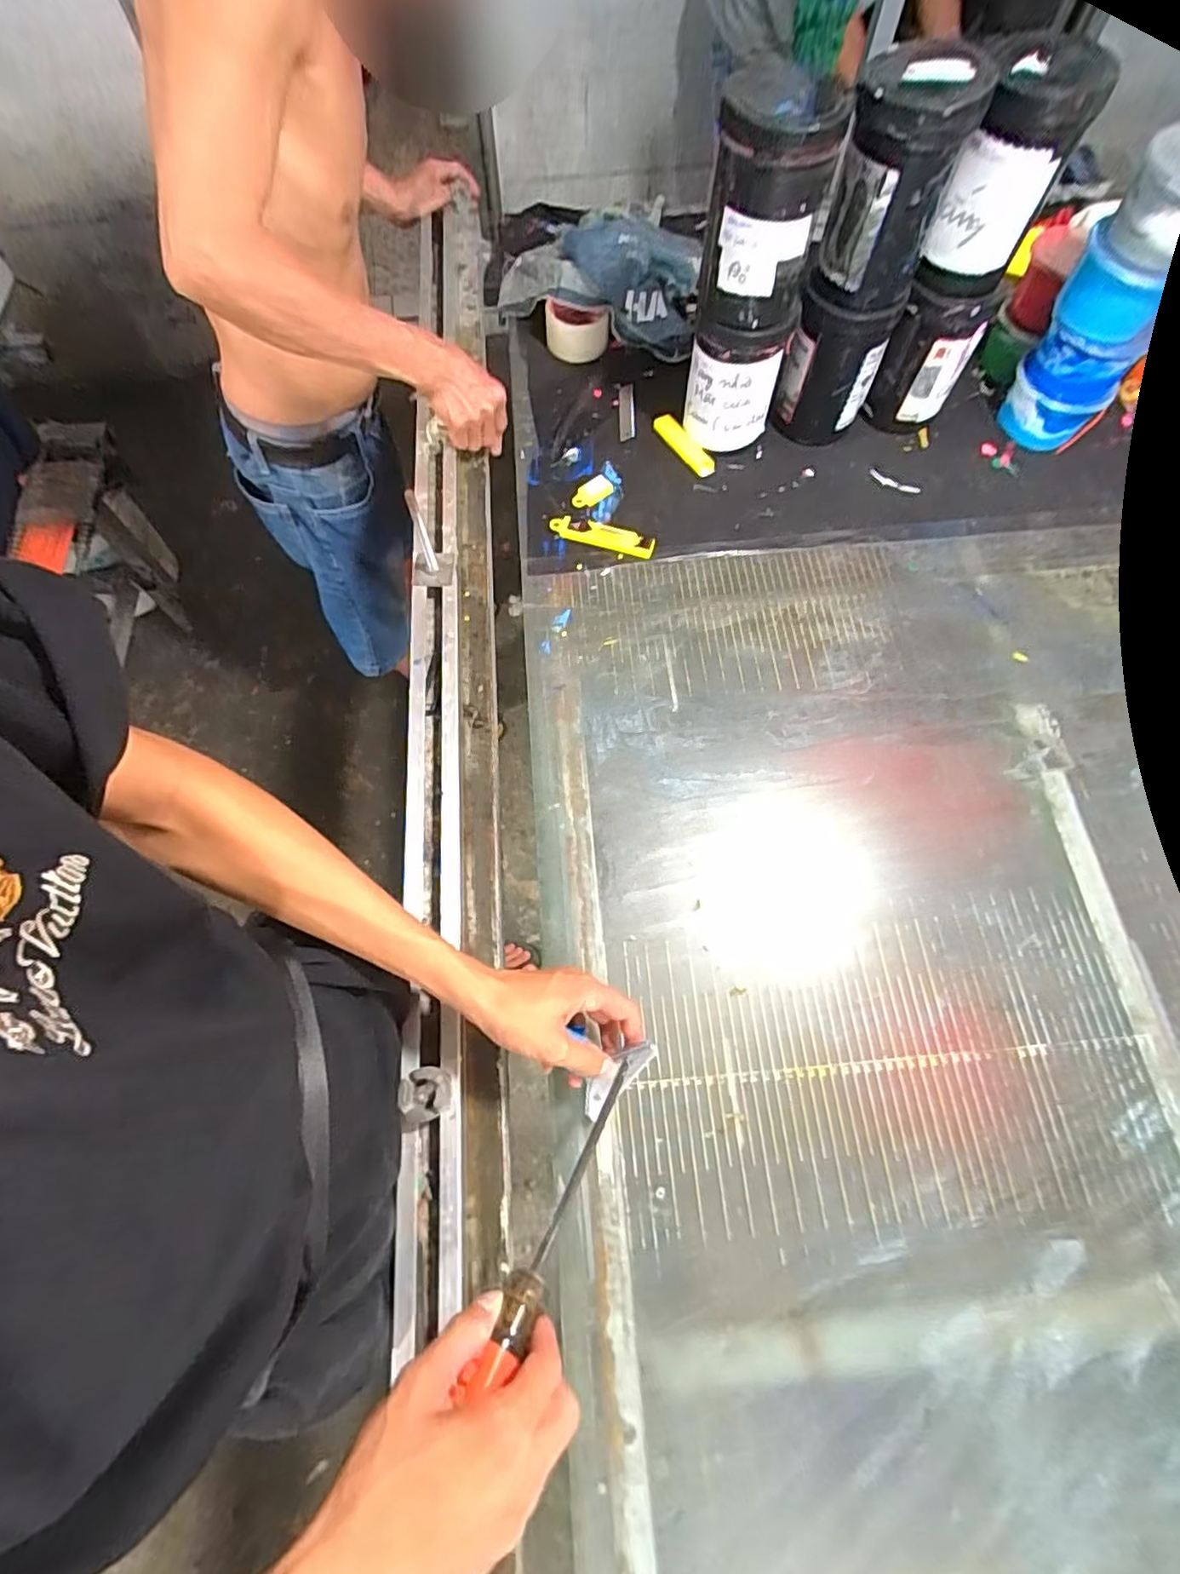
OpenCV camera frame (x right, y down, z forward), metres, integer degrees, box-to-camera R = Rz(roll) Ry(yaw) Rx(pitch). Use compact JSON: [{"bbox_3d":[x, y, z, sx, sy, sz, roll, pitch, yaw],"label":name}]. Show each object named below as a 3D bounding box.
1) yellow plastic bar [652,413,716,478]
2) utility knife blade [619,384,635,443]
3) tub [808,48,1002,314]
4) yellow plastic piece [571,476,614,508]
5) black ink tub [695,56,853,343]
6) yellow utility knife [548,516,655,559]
[{"bbox_3d":[0.123,-0.444,0.812,0.024,0.018,0.106,-32,72,-13],"label":"yellow plastic bar"},{"bbox_3d":[0.048,-0.498,0.828,0.020,0.009,0.097,0,68,-1],"label":"utility knife blade"},{"bbox_3d":[0.305,-0.617,0.643,0.117,0.165,0.118,22,69,8],"label":"tub"},{"bbox_3d":[0.003,-0.363,0.775,0.055,0.018,0.024,-39,73,-15],"label":"yellow plastic piece"},{"bbox_3d":[0.176,-0.585,0.638,0.113,0.177,0.118,7,69,2],"label":"black ink tub"},{"bbox_3d":[0.016,-0.302,0.749,0.124,0.015,0.030,19,69,7],"label":"yellow utility knife"}]

